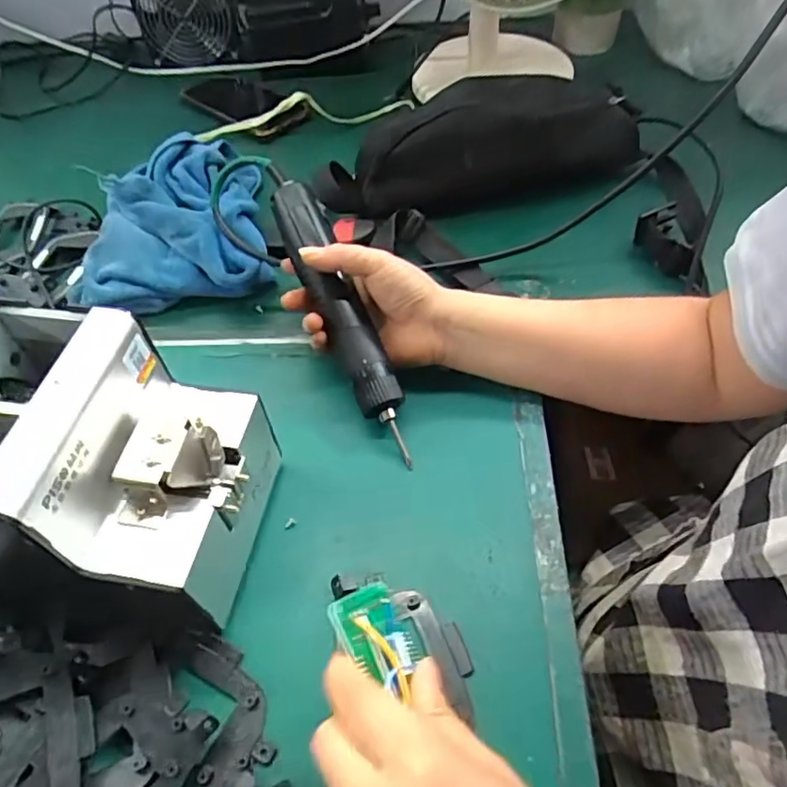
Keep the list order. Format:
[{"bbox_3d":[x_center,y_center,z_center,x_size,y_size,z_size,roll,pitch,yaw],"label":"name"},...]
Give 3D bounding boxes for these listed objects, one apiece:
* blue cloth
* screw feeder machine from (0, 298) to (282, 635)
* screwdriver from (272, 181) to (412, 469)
[{"bbox_3d":[-0.215,-0.177,0.579,0.173,0.063,0.243,-12,53,-5],"label":"blue cloth"},{"bbox_3d":[-0.179,0.046,0.351,0.176,0.144,0.130,6,53,9],"label":"screw feeder machine"},{"bbox_3d":[-0.037,-0.058,0.458,0.033,0.035,0.226,-22,74,-12],"label":"screwdriver"}]

